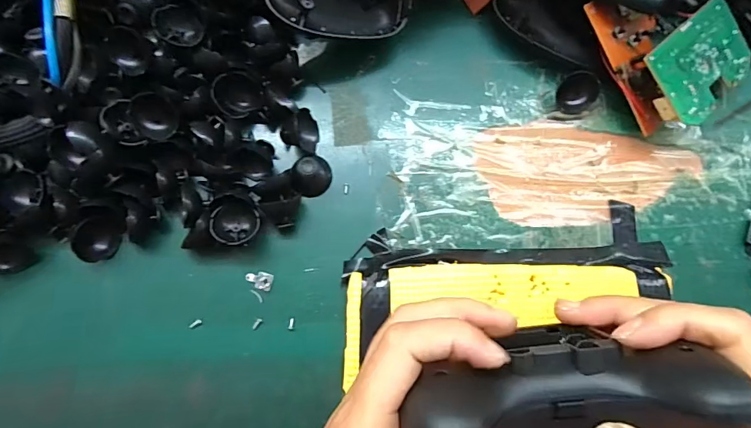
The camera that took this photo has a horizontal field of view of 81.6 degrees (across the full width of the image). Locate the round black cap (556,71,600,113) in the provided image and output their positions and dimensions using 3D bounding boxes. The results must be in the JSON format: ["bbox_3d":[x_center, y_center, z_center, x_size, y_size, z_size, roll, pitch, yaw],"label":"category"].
[{"bbox_3d":[0.134,-0.080,0.289,0.024,0.021,0.024,0,78,-2],"label":"round black cap"}]

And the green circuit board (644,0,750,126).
[{"bbox_3d":[0.209,-0.097,0.276,0.086,0.004,0.053,-39,96,-18],"label":"green circuit board"}]

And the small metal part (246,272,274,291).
[{"bbox_3d":[-0.072,0.040,0.267,0.017,0.004,0.010,13,78,1],"label":"small metal part"}]

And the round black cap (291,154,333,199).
[{"bbox_3d":[-0.039,-0.024,0.272,0.020,0.022,0.027,40,79,7],"label":"round black cap"}]

